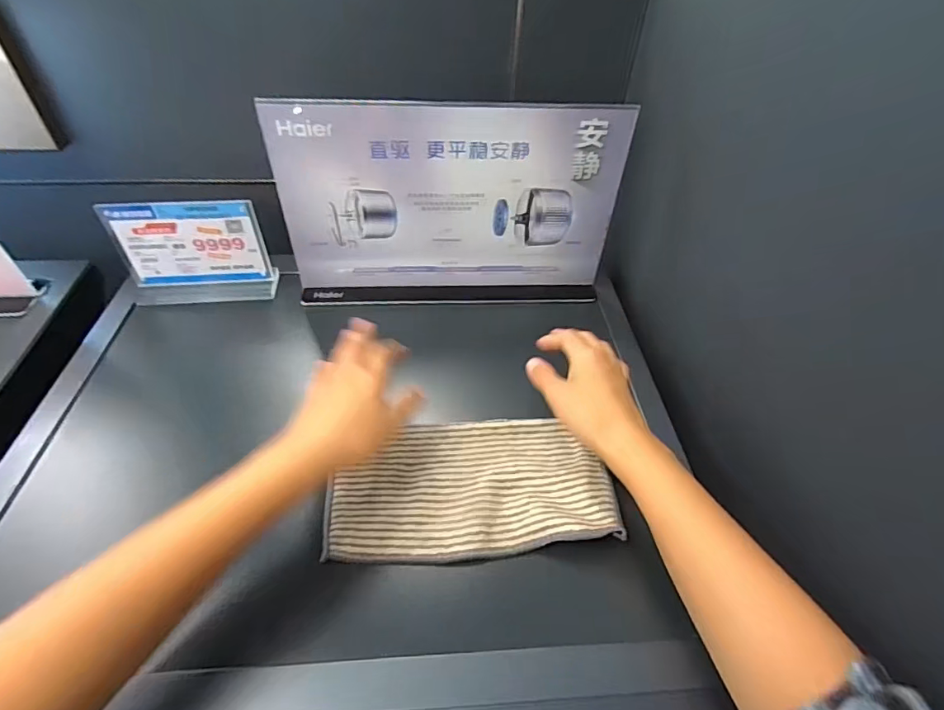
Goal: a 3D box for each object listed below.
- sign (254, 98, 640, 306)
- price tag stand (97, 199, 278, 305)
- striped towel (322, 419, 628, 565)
[{"bbox_3d":[-0.021,-0.147,0.532,0.344,0.225,0.023,-3,47,-5],"label":"sign"},{"bbox_3d":[-0.308,-0.110,0.550,0.154,0.123,0.038,-6,47,-8],"label":"price tag stand"},{"bbox_3d":[-0.003,0.105,0.407,0.224,0.016,0.119,-3,47,-5],"label":"striped towel"}]

